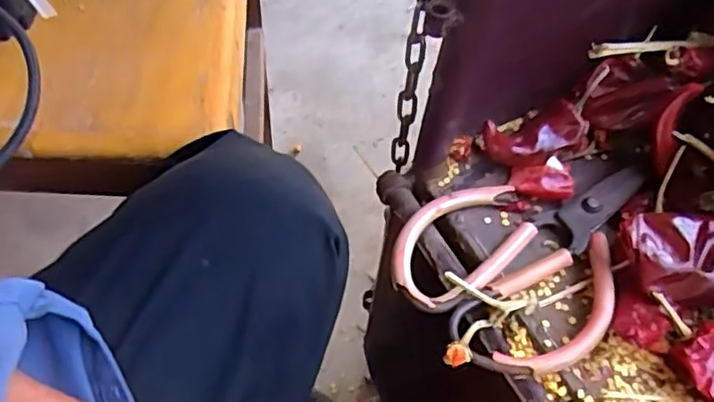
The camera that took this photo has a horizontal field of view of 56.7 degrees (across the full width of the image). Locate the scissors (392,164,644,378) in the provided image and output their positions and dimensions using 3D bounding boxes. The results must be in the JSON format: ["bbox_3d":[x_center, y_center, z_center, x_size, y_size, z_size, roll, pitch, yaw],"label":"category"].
[{"bbox_3d":[0.099,0.025,0.345,0.155,0.017,0.105,-24,60,-19],"label":"scissors"}]

